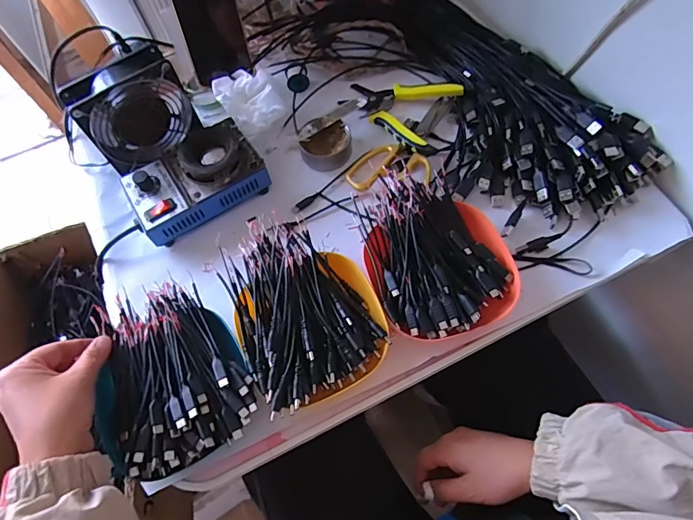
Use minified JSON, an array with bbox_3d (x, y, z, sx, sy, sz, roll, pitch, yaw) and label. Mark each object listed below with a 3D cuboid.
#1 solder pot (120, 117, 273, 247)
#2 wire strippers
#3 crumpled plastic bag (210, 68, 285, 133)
[{"bbox_3d":[-0.176,-0.095,0.518,0.149,0.054,0.094,-31,66,-10],"label":"solder pot"},{"bbox_3d":[0.059,-0.196,0.558,0.143,0.017,0.113,23,68,15],"label":"wire strippers"},{"bbox_3d":[-0.121,-0.204,0.576,0.074,0.048,0.097,-34,66,-11],"label":"crumpled plastic bag"}]

